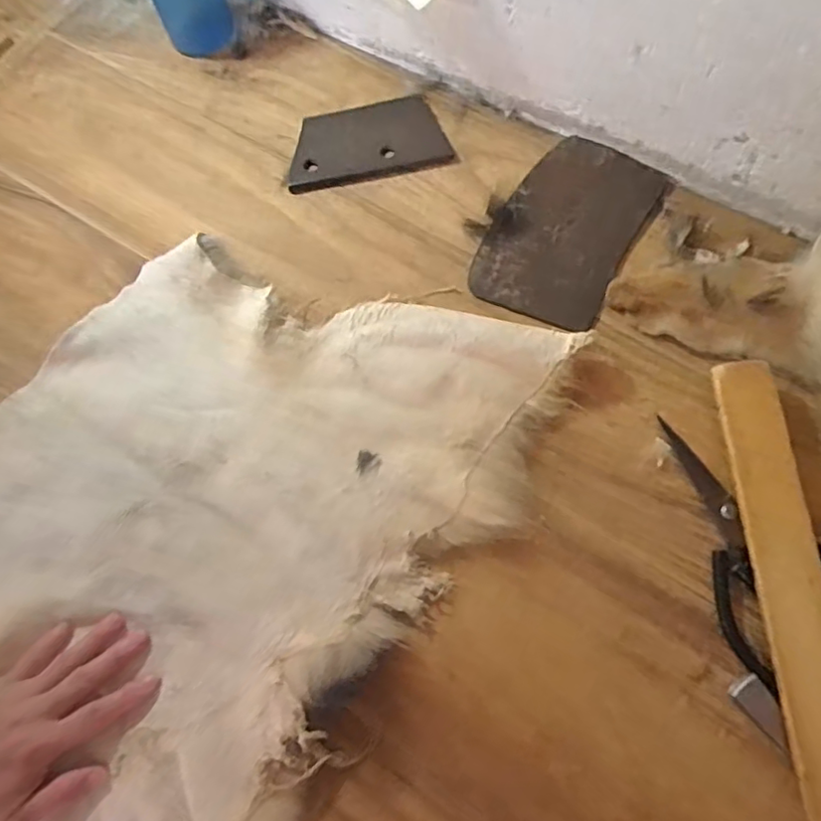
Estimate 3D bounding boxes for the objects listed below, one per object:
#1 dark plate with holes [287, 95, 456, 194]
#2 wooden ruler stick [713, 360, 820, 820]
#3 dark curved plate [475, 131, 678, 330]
[{"bbox_3d":[-0.050,-0.294,0.661,0.171,0.011,0.098,-12,68,-2],"label":"dark plate with holes"},{"bbox_3d":[0.277,0.194,0.414,0.042,0.010,0.492,-11,67,24],"label":"wooden ruler stick"},{"bbox_3d":[0.156,-0.180,0.595,0.131,0.009,0.209,29,72,13],"label":"dark curved plate"}]

